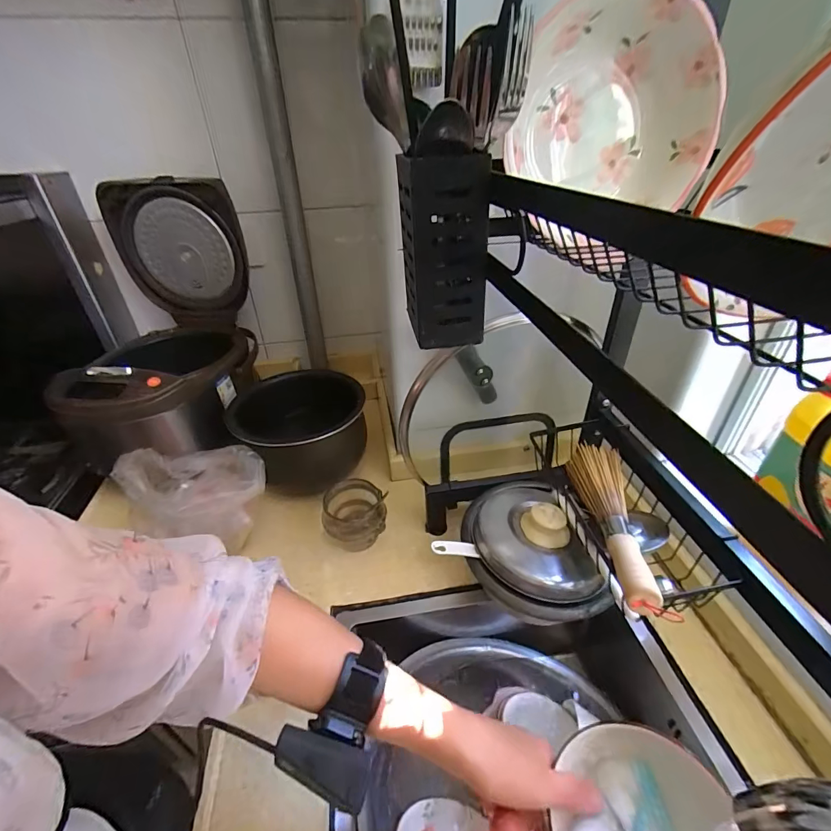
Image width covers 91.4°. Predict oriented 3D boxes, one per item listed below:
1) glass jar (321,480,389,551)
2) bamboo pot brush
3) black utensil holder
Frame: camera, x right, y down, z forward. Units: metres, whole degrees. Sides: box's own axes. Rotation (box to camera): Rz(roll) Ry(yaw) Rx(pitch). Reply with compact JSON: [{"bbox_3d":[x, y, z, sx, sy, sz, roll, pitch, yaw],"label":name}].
[{"bbox_3d":[-0.090,0.158,0.625,0.092,0.083,0.082,-2,35,0],"label":"glass jar"},{"bbox_3d":[0.203,0.105,0.431,0.056,0.057,0.245,7,36,13],"label":"bamboo pot brush"},{"bbox_3d":[0.020,-0.117,0.296,0.058,0.122,0.056,-1,35,2],"label":"black utensil holder"}]

